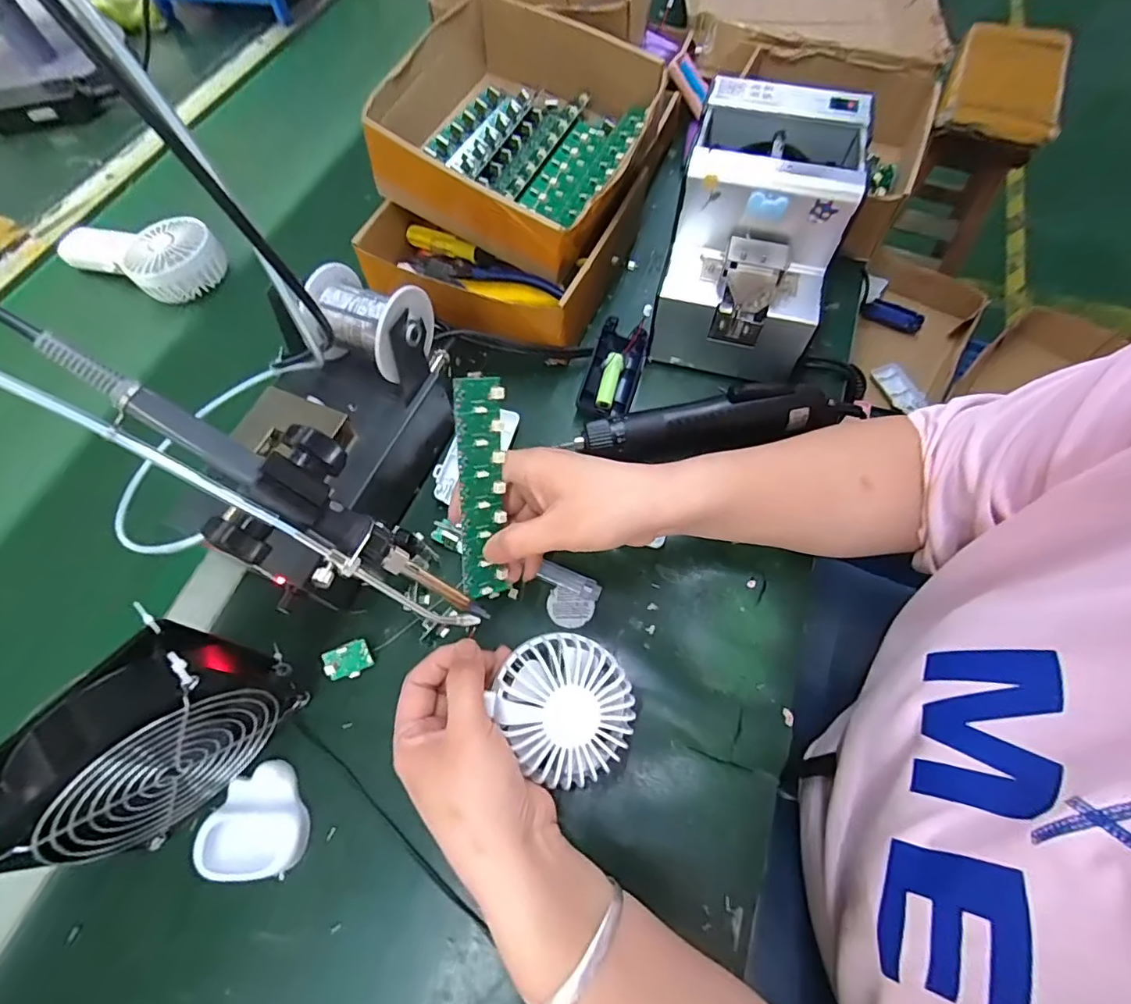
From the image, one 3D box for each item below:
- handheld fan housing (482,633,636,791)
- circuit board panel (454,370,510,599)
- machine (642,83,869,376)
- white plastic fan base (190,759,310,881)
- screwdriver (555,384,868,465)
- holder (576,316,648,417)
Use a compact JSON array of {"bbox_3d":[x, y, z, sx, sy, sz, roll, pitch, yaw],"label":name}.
[{"bbox_3d":[0.002,0.119,0.311,0.076,0.022,0.083,-1,64,2],"label":"handheld fan housing"},{"bbox_3d":[-0.051,-0.007,0.323,0.028,0.139,0.004,-9,19,-28],"label":"circuit board panel"},{"bbox_3d":[0.152,-0.214,0.435,0.120,0.148,0.171,13,65,8],"label":"machine"},{"bbox_3d":[-0.190,0.196,0.325,0.058,0.017,0.060,-1,64,2],"label":"white plastic fan base"},{"bbox_3d":[0.125,-0.067,0.419,0.230,0.034,0.039,-10,64,-3],"label":"screwdriver"},{"bbox_3d":[0.043,-0.115,0.456,0.042,0.026,0.092,15,65,9],"label":"holder"}]

